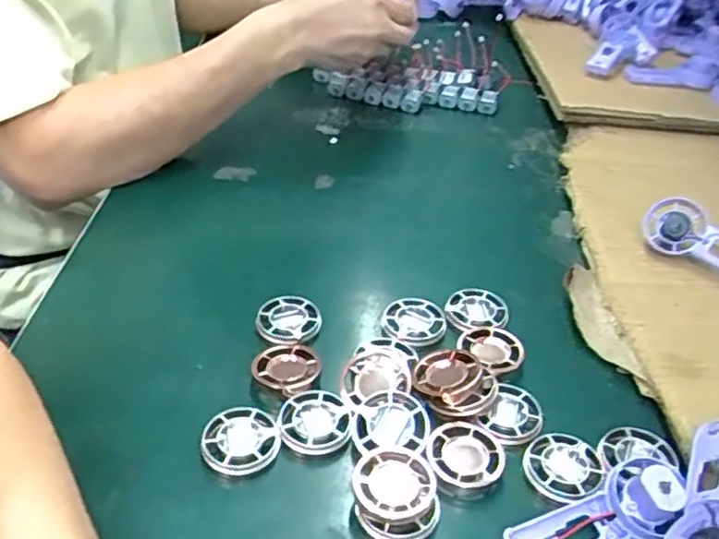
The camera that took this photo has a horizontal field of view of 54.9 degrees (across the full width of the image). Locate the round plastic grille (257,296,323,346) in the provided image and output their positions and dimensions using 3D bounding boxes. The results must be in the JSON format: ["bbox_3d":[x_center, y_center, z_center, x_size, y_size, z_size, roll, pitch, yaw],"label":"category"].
[{"bbox_3d":[-0.044,0.034,0.430,0.038,0.011,0.040,1,39,-1],"label":"round plastic grille"}]

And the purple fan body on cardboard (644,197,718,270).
[{"bbox_3d":[0.241,-0.017,0.471,0.091,0.037,0.016,30,6,27],"label":"purple fan body on cardboard"}]

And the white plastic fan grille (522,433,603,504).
[{"bbox_3d":[0.103,0.100,0.351,0.037,0.007,0.038,1,39,-1],"label":"white plastic fan grille"}]

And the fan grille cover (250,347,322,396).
[{"bbox_3d":[-0.041,0.057,0.397,0.036,0.006,0.036,26,45,27],"label":"fan grille cover"}]

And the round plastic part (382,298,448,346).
[{"bbox_3d":[0.034,0.032,0.433,0.037,0.007,0.038,1,39,-1],"label":"round plastic part"}]

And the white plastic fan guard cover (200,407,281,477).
[{"bbox_3d":[-0.061,0.089,0.357,0.039,0.008,0.039,-2,39,-4],"label":"white plastic fan guard cover"}]

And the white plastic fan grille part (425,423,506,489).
[{"bbox_3d":[0.054,0.095,0.352,0.038,0.011,0.037,1,39,-1],"label":"white plastic fan grille part"}]

